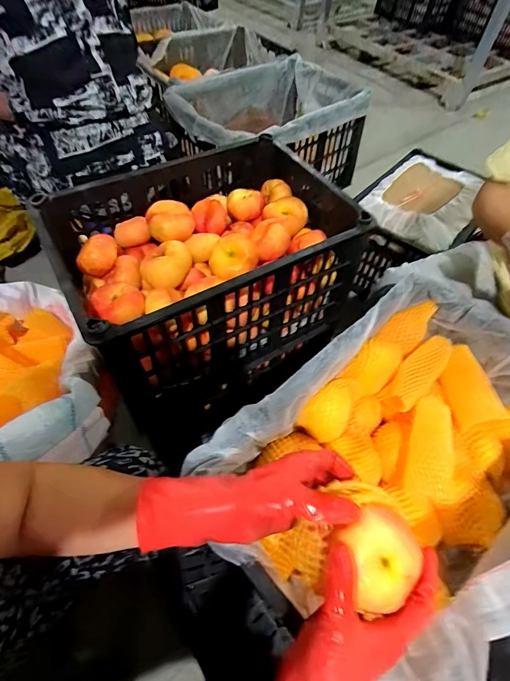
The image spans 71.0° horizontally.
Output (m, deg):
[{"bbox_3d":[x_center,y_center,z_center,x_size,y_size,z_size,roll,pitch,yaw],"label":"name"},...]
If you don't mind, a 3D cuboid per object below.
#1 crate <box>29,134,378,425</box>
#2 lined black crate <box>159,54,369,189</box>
[{"bbox_3d":[-0.102,-0.152,0.766,0.518,0.345,0.421,-26,60,-20],"label":"crate"},{"bbox_3d":[0.042,-0.620,1.089,0.523,0.263,0.393,-37,65,-25],"label":"lined black crate"}]

